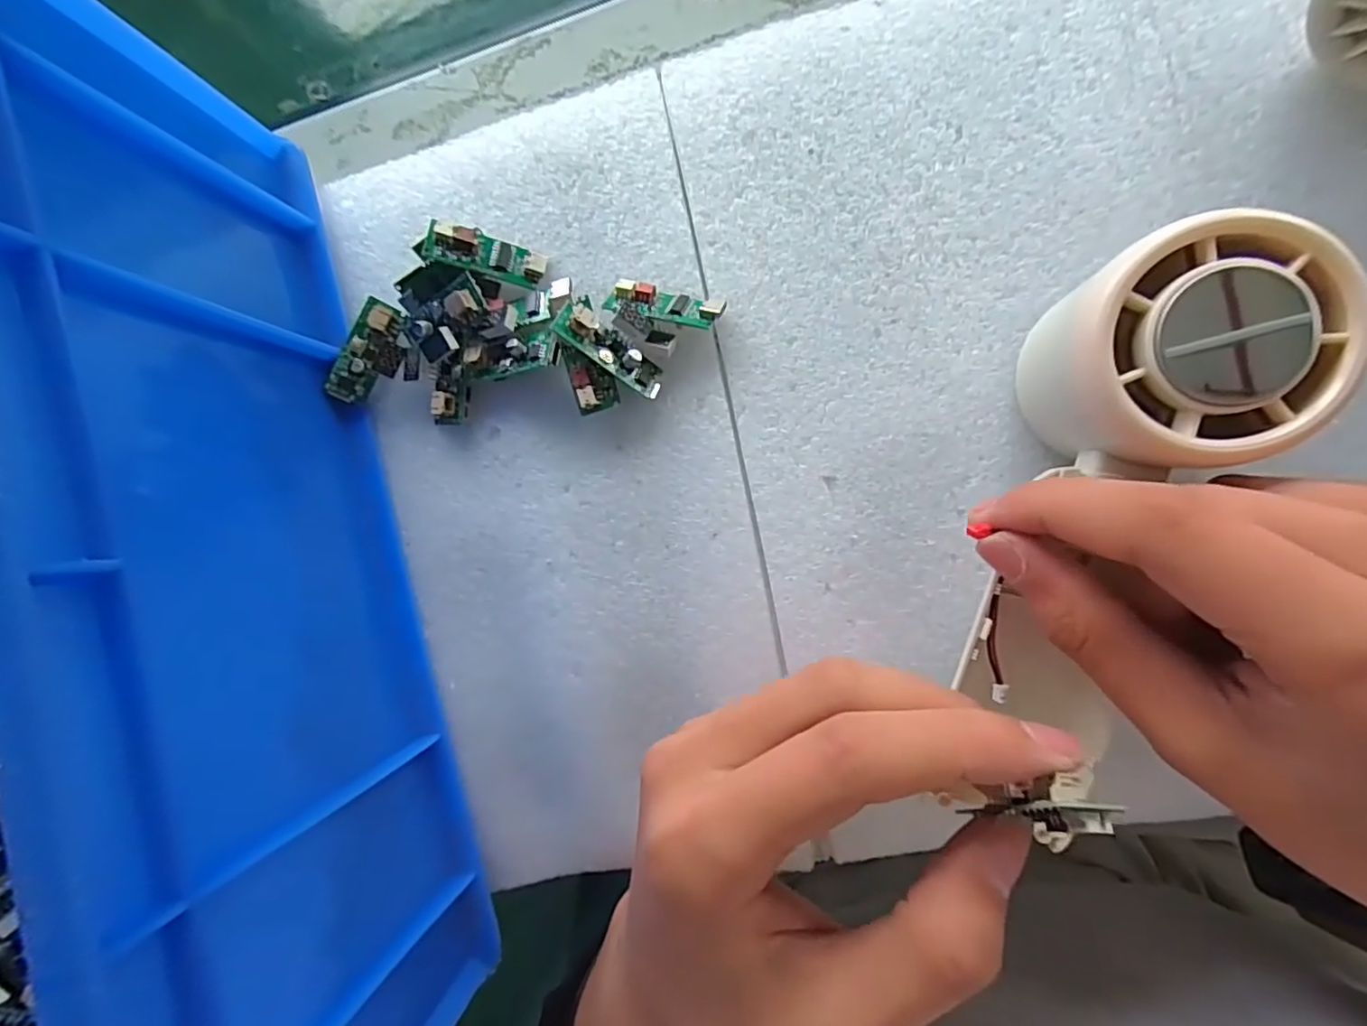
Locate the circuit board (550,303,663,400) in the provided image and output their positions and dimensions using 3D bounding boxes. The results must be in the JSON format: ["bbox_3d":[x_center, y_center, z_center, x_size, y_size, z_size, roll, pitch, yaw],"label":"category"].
[{"bbox_3d":[-0.024,-0.053,0.200,0.039,0.009,0.011,35,96,-21],"label":"circuit board"}]

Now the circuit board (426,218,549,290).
[{"bbox_3d":[-0.068,-0.089,0.210,0.039,0.005,0.013,12,93,-18],"label":"circuit board"}]

